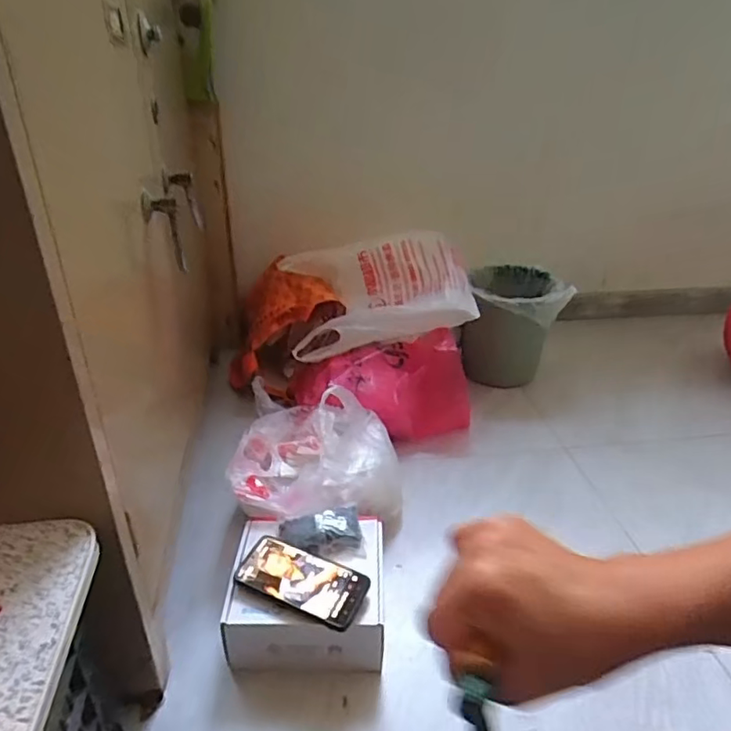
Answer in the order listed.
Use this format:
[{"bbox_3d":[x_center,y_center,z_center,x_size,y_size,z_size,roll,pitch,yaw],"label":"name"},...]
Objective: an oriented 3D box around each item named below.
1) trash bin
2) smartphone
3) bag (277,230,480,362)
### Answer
[{"bbox_3d":[0.331,-0.089,1.358,0.230,0.231,0.230,3,30,2],"label":"trash bin"},{"bbox_3d":[-0.082,0.272,0.732,0.161,0.016,0.079,15,41,23],"label":"smartphone"},{"bbox_3d":[0.022,-0.170,1.273,0.378,0.168,0.268,-6,30,-12],"label":"bag"}]

